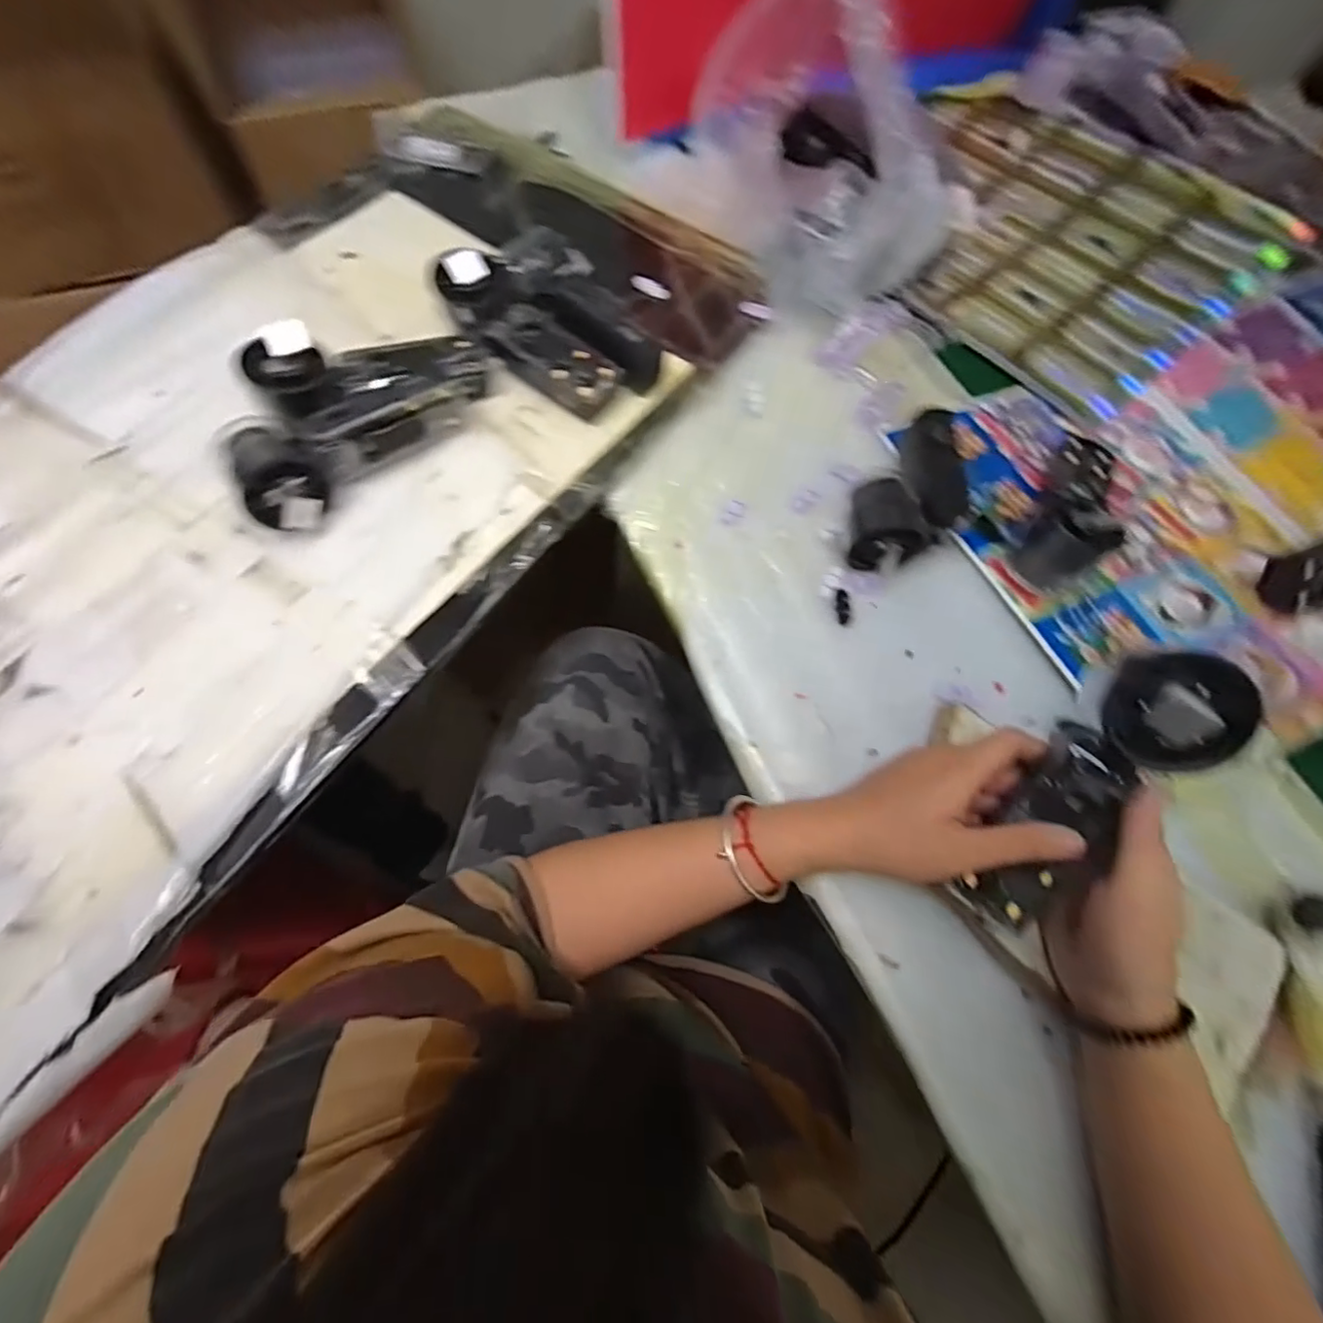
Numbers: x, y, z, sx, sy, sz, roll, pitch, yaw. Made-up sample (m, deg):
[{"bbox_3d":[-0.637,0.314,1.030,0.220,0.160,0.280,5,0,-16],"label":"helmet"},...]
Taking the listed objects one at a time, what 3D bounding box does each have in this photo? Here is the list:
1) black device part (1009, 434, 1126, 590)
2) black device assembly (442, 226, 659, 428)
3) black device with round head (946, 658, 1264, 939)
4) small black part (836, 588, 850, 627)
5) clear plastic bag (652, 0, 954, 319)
[{"bbox_3d":[0.317,-0.128,0.454,0.048,0.062,0.160,33,67,10],"label":"black device part"},{"bbox_3d":[-0.081,-0.274,0.478,0.166,0.044,0.115,39,69,12],"label":"black device assembly"},{"bbox_3d":[0.217,0.068,0.303,0.051,0.160,0.042,29,24,11],"label":"black device with round head"},{"bbox_3d":[0.131,-0.039,0.434,0.010,0.005,0.028,6,66,-2],"label":"small black part"},{"bbox_3d":[0.144,-0.470,0.517,0.185,0.200,0.244,-25,70,-15],"label":"clear plastic bag"}]

